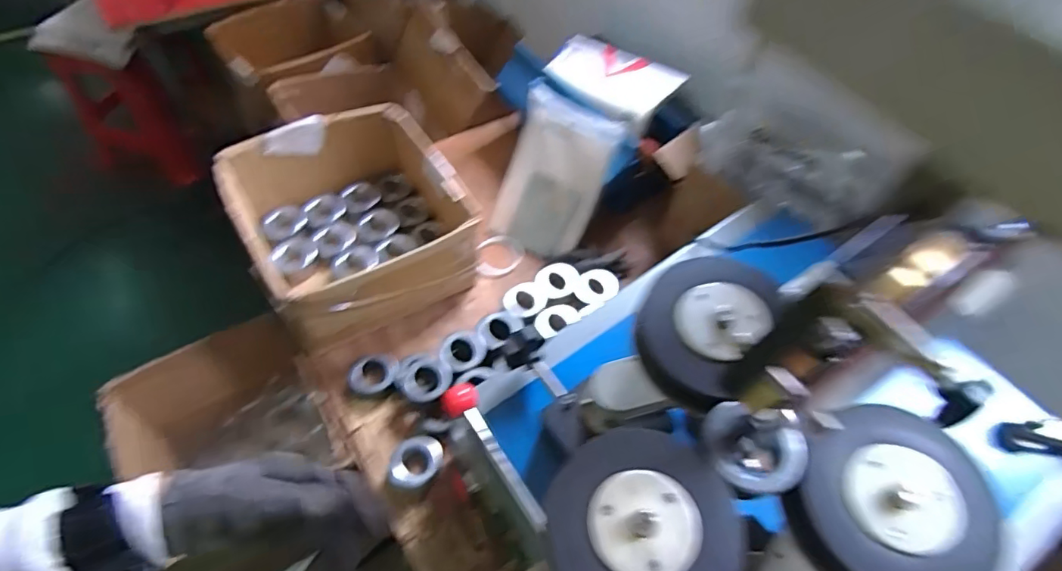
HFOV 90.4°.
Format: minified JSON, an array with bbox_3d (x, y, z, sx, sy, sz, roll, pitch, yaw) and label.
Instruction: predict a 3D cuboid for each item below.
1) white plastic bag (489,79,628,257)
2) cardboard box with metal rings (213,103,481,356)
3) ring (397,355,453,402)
[{"bbox_3d":[0.038,-0.201,0.984,0.193,0.280,0.031,32,24,19],"label":"white plastic bag"},{"bbox_3d":[-0.301,-0.107,0.899,0.333,0.163,0.333,-27,62,-21],"label":"cardboard box with metal rings"},{"bbox_3d":[-0.162,0.136,0.797,0.080,0.032,0.073,-8,57,-10],"label":"ring"}]

